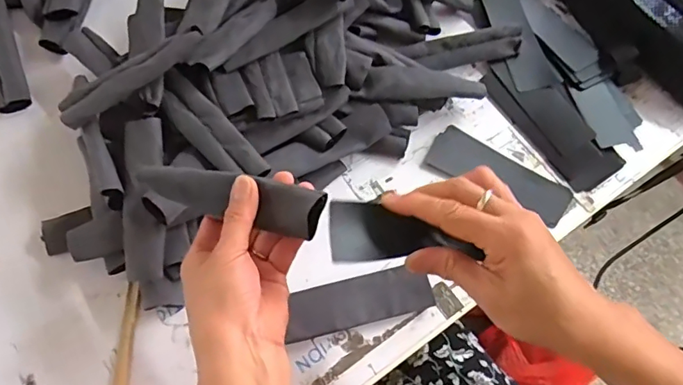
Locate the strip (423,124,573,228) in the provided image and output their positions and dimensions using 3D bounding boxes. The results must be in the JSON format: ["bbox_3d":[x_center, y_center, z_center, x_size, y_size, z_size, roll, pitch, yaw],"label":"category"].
[{"bbox_3d":[0.170,-0.021,0.546,0.152,0.006,0.057,28,68,9],"label":"strip"}]

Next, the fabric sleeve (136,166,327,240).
[{"bbox_3d":[-0.085,0.003,0.377,0.150,0.024,0.031,10,65,23],"label":"fabric sleeve"}]

